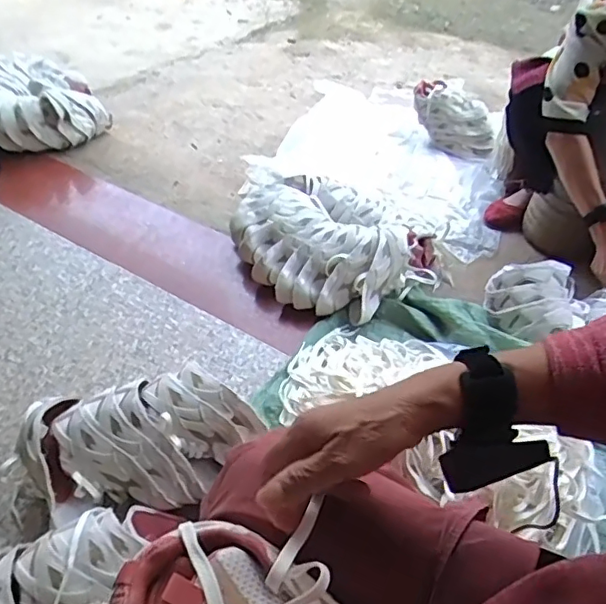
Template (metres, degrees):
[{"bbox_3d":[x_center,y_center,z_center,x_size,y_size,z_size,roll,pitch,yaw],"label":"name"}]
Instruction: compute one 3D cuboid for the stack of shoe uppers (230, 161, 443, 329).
[{"bbox_3d":[0.046,-0.160,1.179,0.321,0.121,0.421,-28,52,-24],"label":"stack of shoe uppers"}]

